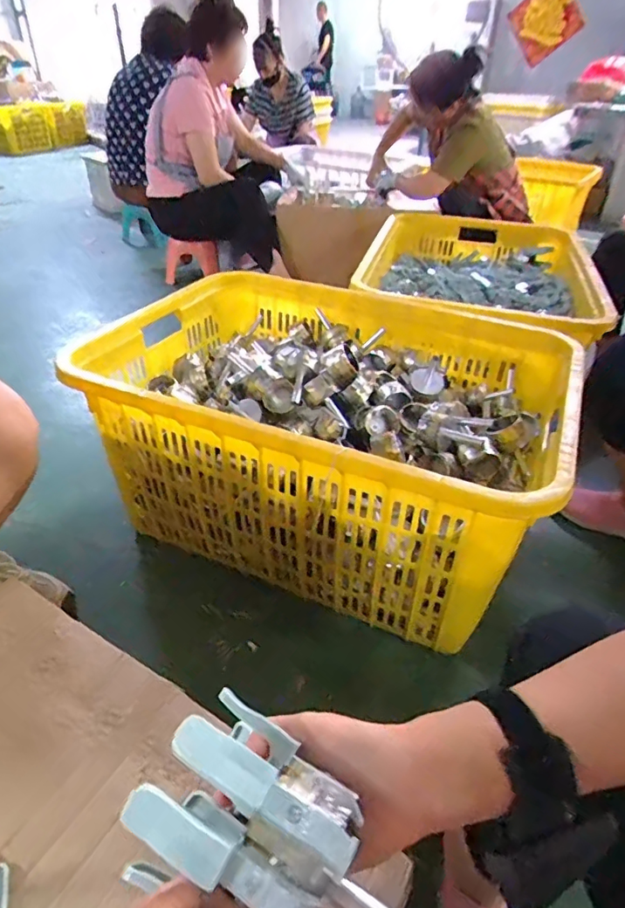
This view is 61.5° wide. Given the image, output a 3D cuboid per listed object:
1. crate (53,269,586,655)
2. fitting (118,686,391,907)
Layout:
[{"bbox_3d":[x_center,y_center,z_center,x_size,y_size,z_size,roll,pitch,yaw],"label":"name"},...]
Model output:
[{"bbox_3d":[0.031,-0.042,1.064,0.810,0.389,0.614,16,39,18],"label":"crate"},{"bbox_3d":[-0.012,0.202,0.271,0.154,0.080,0.074,34,60,12],"label":"fitting"}]

